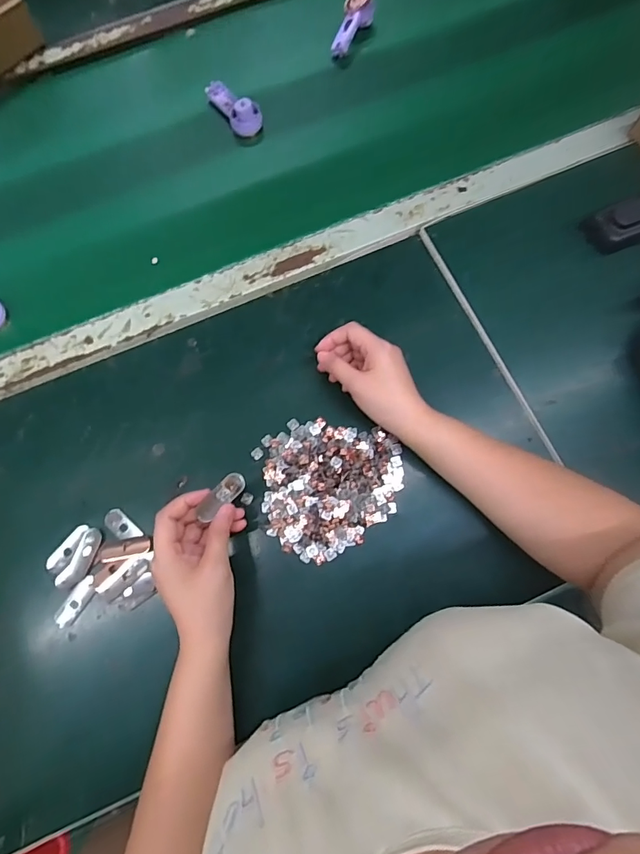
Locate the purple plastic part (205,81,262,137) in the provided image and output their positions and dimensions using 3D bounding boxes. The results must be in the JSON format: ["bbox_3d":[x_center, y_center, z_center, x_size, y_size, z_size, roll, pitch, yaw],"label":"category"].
[{"bbox_3d":[-0.110,-0.417,0.562,0.039,0.029,0.092,-31,77,-7],"label":"purple plastic part"}]

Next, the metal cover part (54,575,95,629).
[{"bbox_3d":[-0.232,0.166,0.415,0.017,0.004,0.048,32,78,9],"label":"metal cover part"}]

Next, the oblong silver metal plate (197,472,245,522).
[{"bbox_3d":[-0.087,0.061,0.389,0.019,0.007,0.049,42,91,11],"label":"oblong silver metal plate"}]

